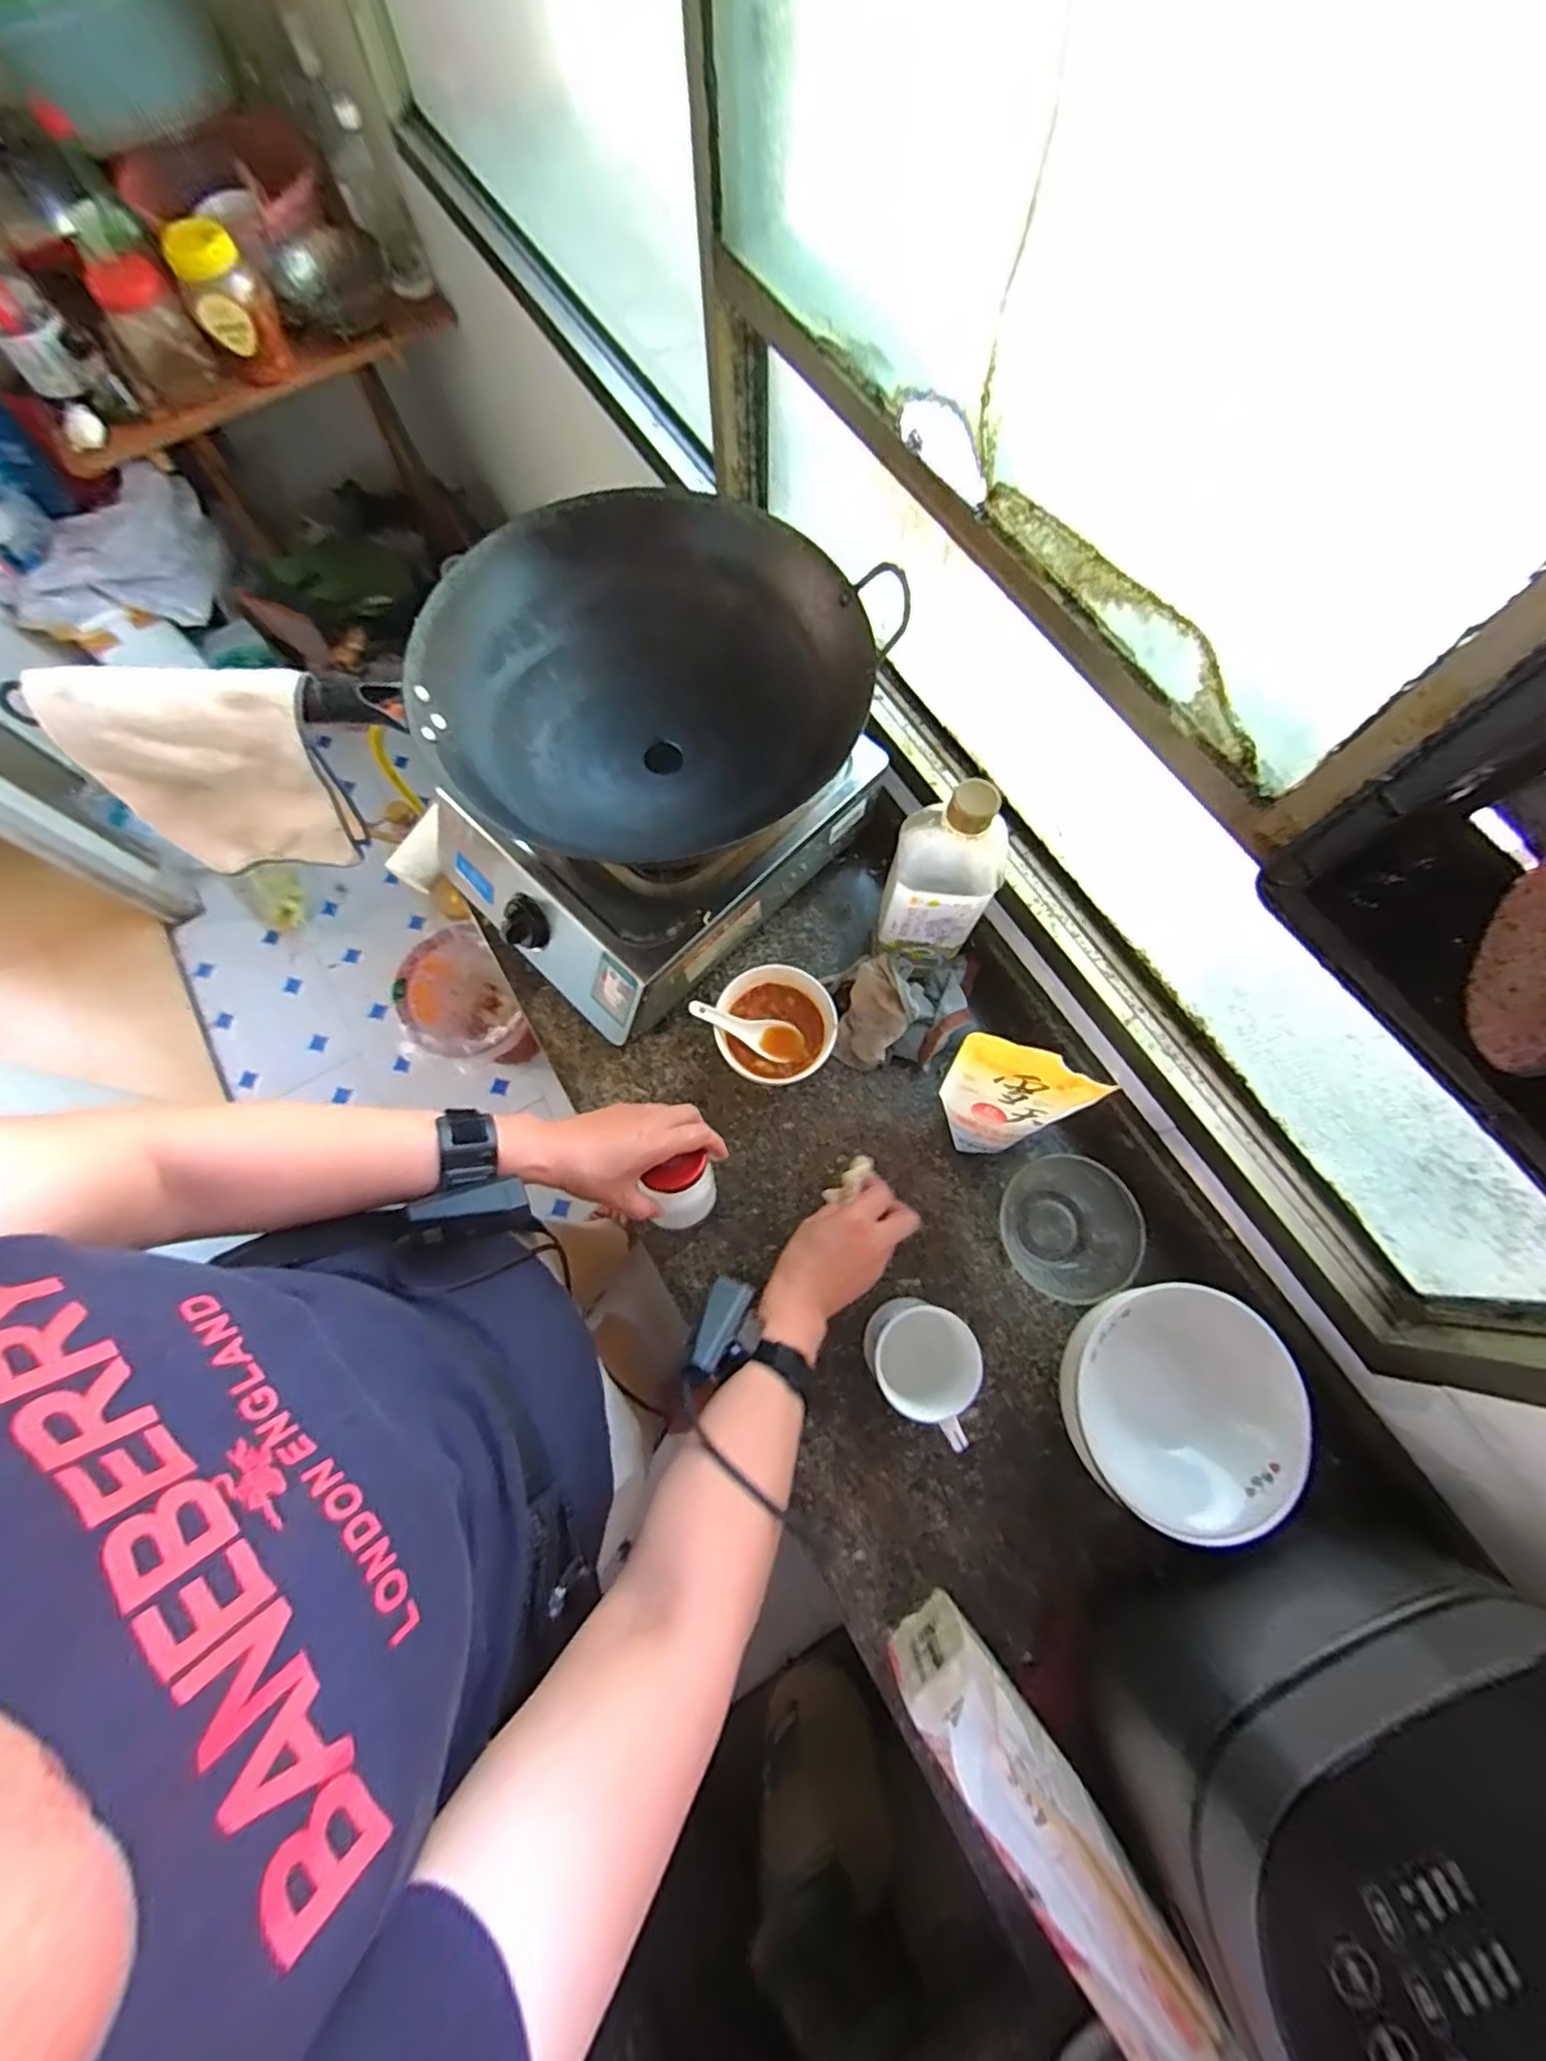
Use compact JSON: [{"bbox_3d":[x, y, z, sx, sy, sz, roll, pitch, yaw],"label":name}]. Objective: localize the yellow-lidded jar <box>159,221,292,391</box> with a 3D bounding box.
[{"bbox_3d":[-0.818,-1.091,1.017,0.104,0.147,0.108,-38,76,-11],"label":"yellow-lidded jar"}]

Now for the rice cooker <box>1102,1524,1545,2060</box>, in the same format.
[{"bbox_3d":[0.374,0.479,0.381,0.261,0.215,0.238,-23,74,-7],"label":"rice cooker"}]

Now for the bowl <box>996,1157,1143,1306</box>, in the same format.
[{"bbox_3d":[0.266,0.175,0.604,0.107,0.058,0.115,0,73,0],"label":"bowl"}]

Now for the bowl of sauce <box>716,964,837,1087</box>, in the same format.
[{"bbox_3d":[0.003,-0.001,0.660,0.110,0.056,0.110,0,73,0],"label":"bowl of sauce"}]

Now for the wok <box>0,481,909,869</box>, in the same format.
[{"bbox_3d":[-0.115,-0.293,0.559,0.307,0.117,0.314,23,74,7],"label":"wok"}]

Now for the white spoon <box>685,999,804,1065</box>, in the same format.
[{"bbox_3d":[-0.026,-0.002,0.641,0.115,0.021,0.038,21,72,-19],"label":"white spoon"}]

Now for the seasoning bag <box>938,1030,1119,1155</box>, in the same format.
[{"bbox_3d":[0.193,0.067,0.571,0.109,0.189,0.049,17,74,5],"label":"seasoning bag"}]

